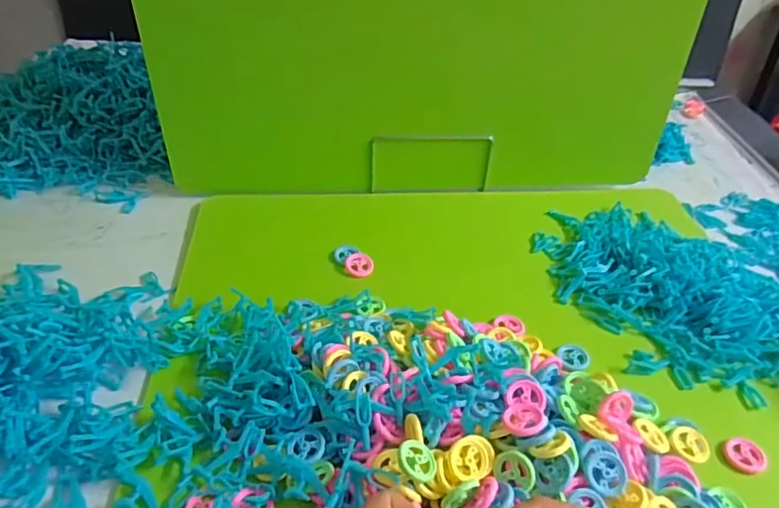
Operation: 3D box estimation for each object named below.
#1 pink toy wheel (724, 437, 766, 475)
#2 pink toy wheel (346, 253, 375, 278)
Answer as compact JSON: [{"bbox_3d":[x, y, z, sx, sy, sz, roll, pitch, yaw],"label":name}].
[{"bbox_3d":[0.283,0.160,0.462,0.027,0.011,0.029,2,36,-1],"label":"pink toy wheel"},{"bbox_3d":[-0.032,0.012,0.621,0.031,0.004,0.029,3,61,-5],"label":"pink toy wheel"}]

